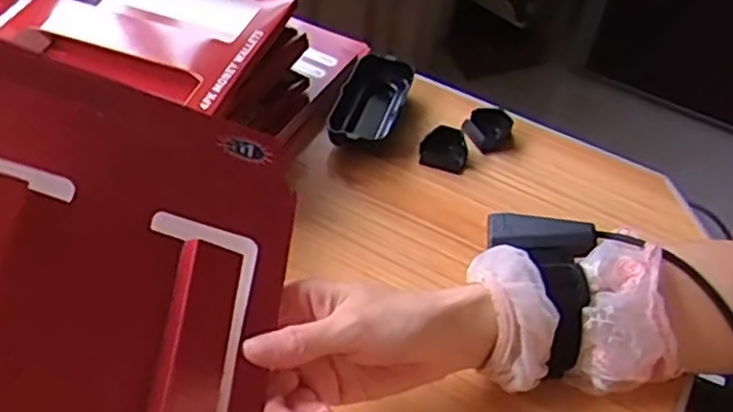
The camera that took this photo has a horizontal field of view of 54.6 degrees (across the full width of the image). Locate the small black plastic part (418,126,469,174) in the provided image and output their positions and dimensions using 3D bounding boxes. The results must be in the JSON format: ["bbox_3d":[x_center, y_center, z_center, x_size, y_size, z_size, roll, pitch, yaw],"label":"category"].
[{"bbox_3d":[0.065,-0.048,0.592,0.039,0.021,0.039,15,48,8],"label":"small black plastic part"}]

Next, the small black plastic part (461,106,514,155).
[{"bbox_3d":[0.107,-0.068,0.611,0.039,0.018,0.035,-29,57,-28],"label":"small black plastic part"}]

